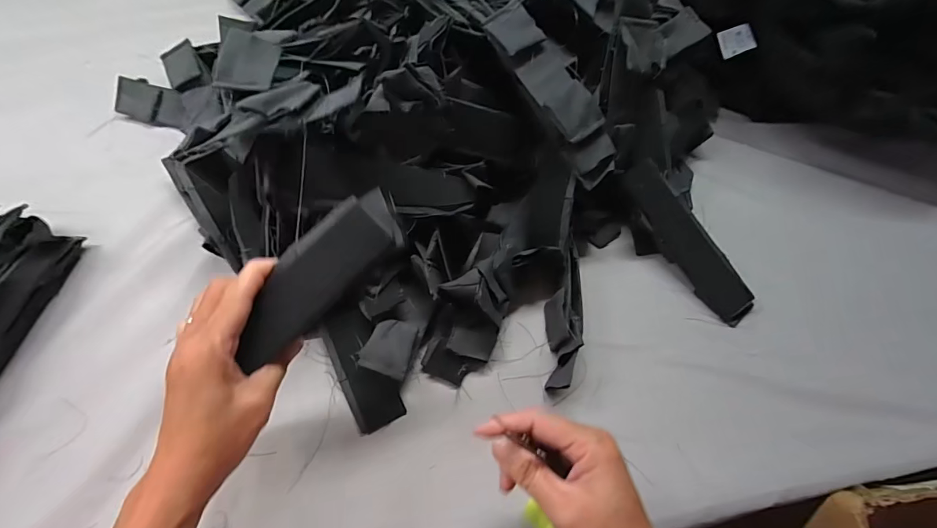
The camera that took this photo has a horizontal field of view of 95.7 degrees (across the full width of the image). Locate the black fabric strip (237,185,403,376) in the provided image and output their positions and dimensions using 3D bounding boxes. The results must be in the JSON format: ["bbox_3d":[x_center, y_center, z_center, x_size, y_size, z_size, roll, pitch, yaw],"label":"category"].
[{"bbox_3d":[-0.104,0.007,0.287,0.134,0.006,0.048,-43,90,-6],"label":"black fabric strip"}]

